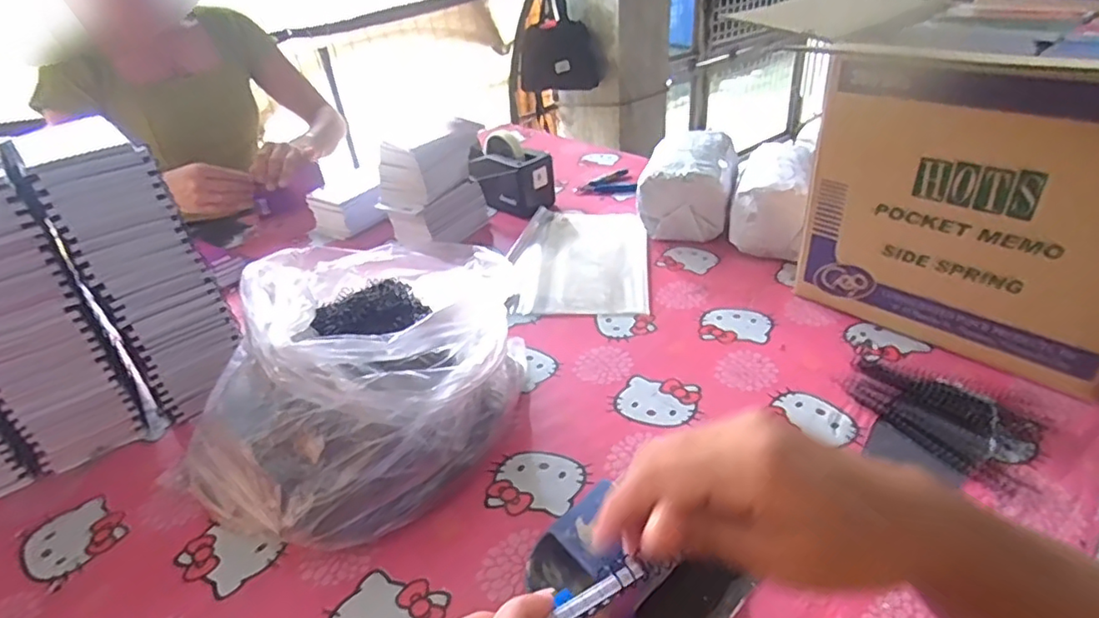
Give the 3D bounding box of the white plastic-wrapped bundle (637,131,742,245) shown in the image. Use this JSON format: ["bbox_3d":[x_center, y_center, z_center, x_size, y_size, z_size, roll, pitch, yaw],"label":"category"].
[{"bbox_3d":[0.212,-0.184,0.911,0.132,0.110,0.163,10,37,19],"label":"white plastic-wrapped bundle"}]

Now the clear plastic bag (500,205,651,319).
[{"bbox_3d":[0.041,-0.079,0.875,0.198,0.018,0.298,-4,34,11],"label":"clear plastic bag"}]

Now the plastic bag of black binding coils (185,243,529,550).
[{"bbox_3d":[-0.170,0.042,0.563,0.256,0.187,0.318,4,36,11],"label":"plastic bag of black binding coils"}]

